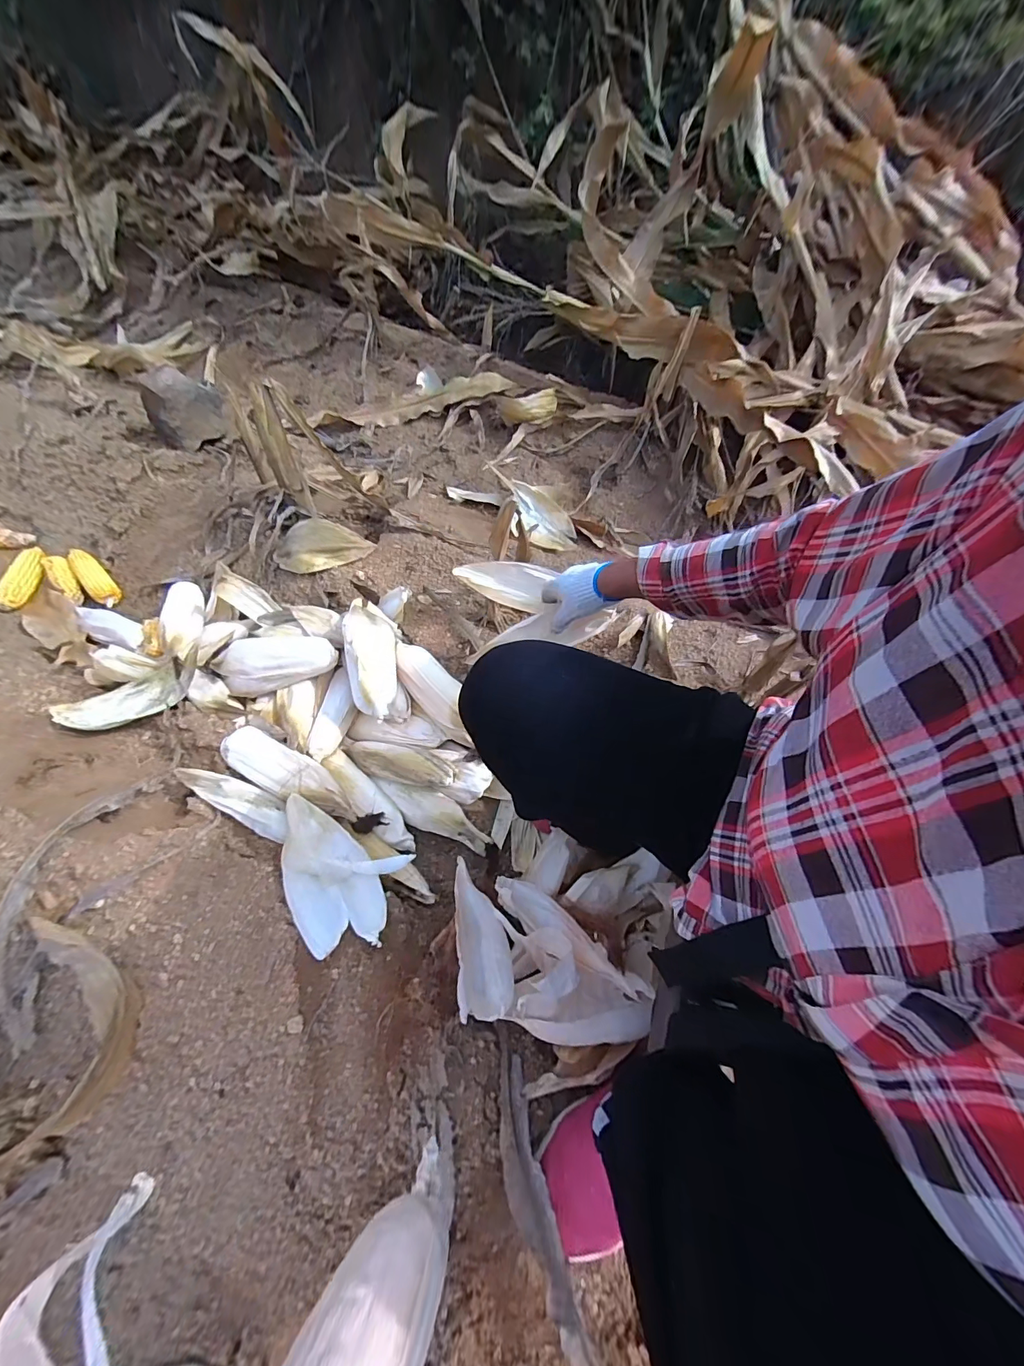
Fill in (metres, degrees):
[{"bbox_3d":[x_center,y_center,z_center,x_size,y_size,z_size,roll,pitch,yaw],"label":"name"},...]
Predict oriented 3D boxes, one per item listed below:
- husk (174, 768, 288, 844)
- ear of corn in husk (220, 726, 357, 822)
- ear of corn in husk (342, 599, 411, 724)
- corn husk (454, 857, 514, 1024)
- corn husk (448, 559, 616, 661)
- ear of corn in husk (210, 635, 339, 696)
[{"bbox_3d":[-0.411,0.171,0.646,0.183,0.035,0.050,22,58,10],"label":"husk"},{"bbox_3d":[-0.339,0.134,0.658,0.242,0.040,0.068,25,59,12],"label":"ear of corn in husk"},{"bbox_3d":[-0.242,-0.051,0.764,0.090,0.094,0.240,-12,72,-12],"label":"ear of corn in husk"},{"bbox_3d":[-0.046,0.309,0.548,0.064,0.025,0.205,-12,26,-12],"label":"corn husk"},{"bbox_3d":[0.029,-0.126,0.675,0.217,0.079,0.152,1,57,-4],"label":"corn husk"},{"bbox_3d":[-0.428,-0.038,0.776,0.231,0.068,0.087,-4,58,-7],"label":"ear of corn in husk"}]

